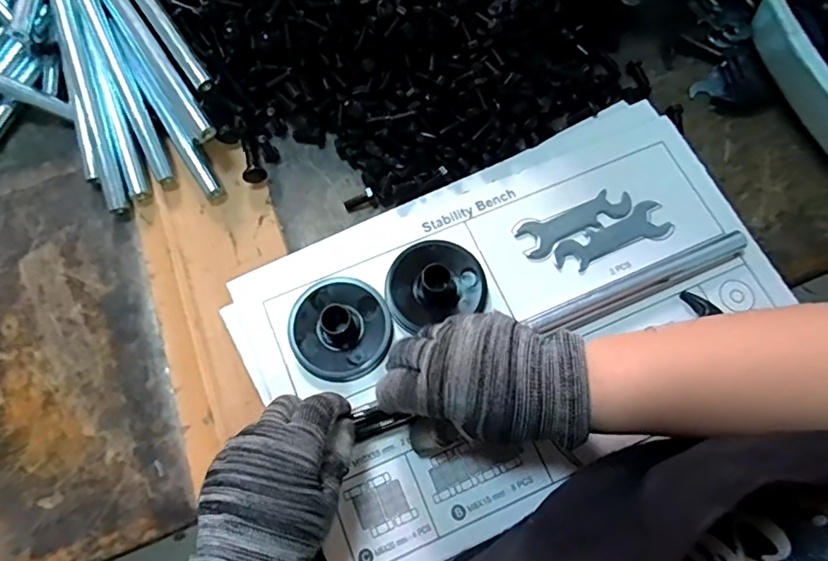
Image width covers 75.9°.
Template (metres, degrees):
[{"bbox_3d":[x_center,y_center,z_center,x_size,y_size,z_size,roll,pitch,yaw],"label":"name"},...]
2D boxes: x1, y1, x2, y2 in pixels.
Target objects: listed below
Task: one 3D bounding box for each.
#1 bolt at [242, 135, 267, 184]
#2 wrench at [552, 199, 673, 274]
[{"bbox_3d":[-0.132,-0.097,0.426,0.017,0.015,0.037,-21,73,-6],"label":"bolt"},{"bbox_3d":[0.148,-0.031,0.396,0.091,0.005,0.029,-24,73,-7],"label":"wrench"}]

